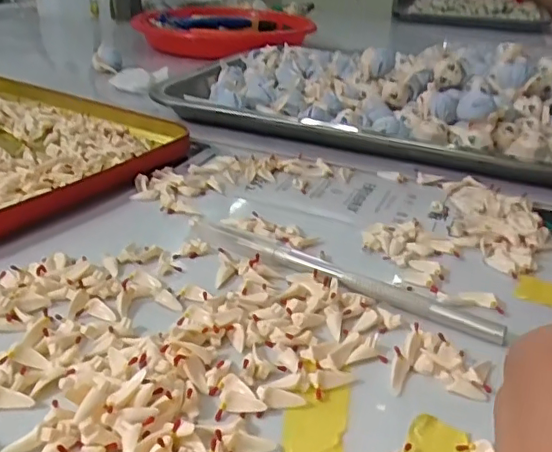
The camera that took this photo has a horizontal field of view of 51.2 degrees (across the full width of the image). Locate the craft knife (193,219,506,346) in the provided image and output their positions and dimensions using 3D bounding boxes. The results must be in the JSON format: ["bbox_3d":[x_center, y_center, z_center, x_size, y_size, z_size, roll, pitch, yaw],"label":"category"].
[{"bbox_3d":[0.025,0.021,0.255,0.148,0.008,0.009,18,32,25],"label":"craft knife"}]

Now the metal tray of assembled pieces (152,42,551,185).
[{"bbox_3d":[0.094,-0.118,0.471,0.355,0.057,0.241,15,30,19],"label":"metal tray of assembled pieces"}]

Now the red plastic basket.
[{"bbox_3d":[-0.058,-0.238,0.706,0.197,0.035,0.183,6,29,4],"label":"red plastic basket"}]

